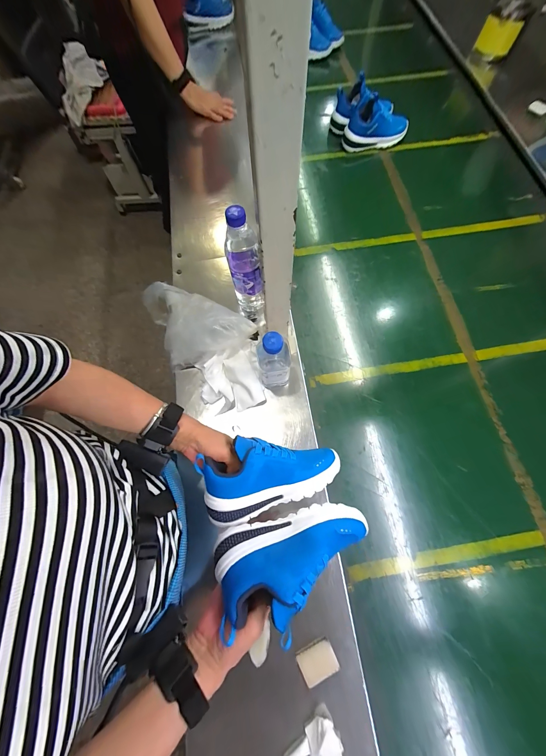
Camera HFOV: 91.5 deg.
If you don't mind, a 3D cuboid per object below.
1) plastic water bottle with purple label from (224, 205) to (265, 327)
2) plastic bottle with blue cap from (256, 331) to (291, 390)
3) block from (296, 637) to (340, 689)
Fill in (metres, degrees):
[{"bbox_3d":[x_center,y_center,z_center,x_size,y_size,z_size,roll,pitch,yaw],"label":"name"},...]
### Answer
[{"bbox_3d":[-0.052,-0.196,0.508,0.059,0.241,0.060,-7,72,0],"label":"plastic water bottle with purple label"},{"bbox_3d":[0.001,-0.032,0.481,0.056,0.161,0.055,-8,70,-2],"label":"plastic bottle with blue cap"},{"bbox_3d":[0.068,0.431,0.405,0.055,0.011,0.043,-26,73,-6],"label":"block"}]

